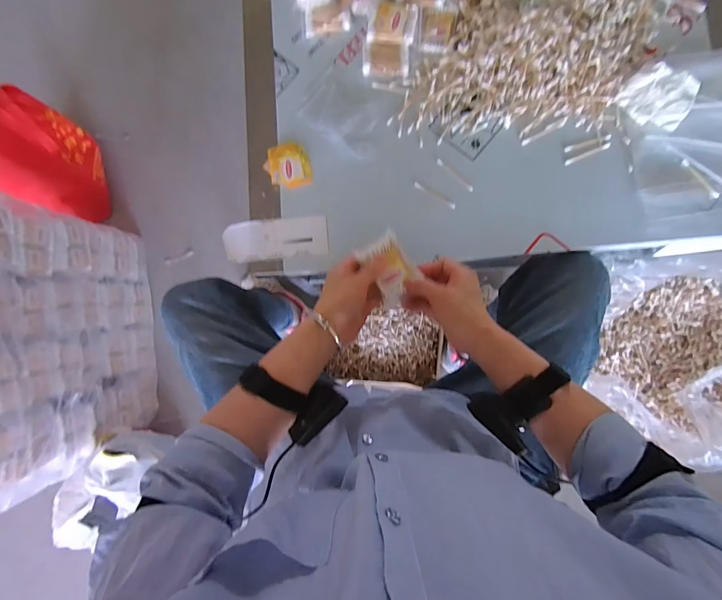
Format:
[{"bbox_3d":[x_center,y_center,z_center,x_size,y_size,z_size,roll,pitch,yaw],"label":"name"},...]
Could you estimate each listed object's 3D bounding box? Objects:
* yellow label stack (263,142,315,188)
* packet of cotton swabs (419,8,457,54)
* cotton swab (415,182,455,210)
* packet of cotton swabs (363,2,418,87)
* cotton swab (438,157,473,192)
[{"bbox_3d":[-0.116,-0.215,0.604,0.072,0.009,0.075,-11,82,4],"label":"yellow label stack"},{"bbox_3d":[0.117,-0.419,0.593,0.054,0.018,0.063,11,84,6],"label":"packet of cotton swabs"},{"bbox_3d":[0.115,-0.163,0.589,0.072,0.004,0.010,33,87,7],"label":"cotton swab"},{"bbox_3d":[0.042,-0.402,0.593,0.078,0.024,0.099,9,110,3],"label":"packet of cotton swabs"},{"bbox_3d":[0.146,-0.195,0.588,0.072,0.004,0.009,45,89,7],"label":"cotton swab"}]

